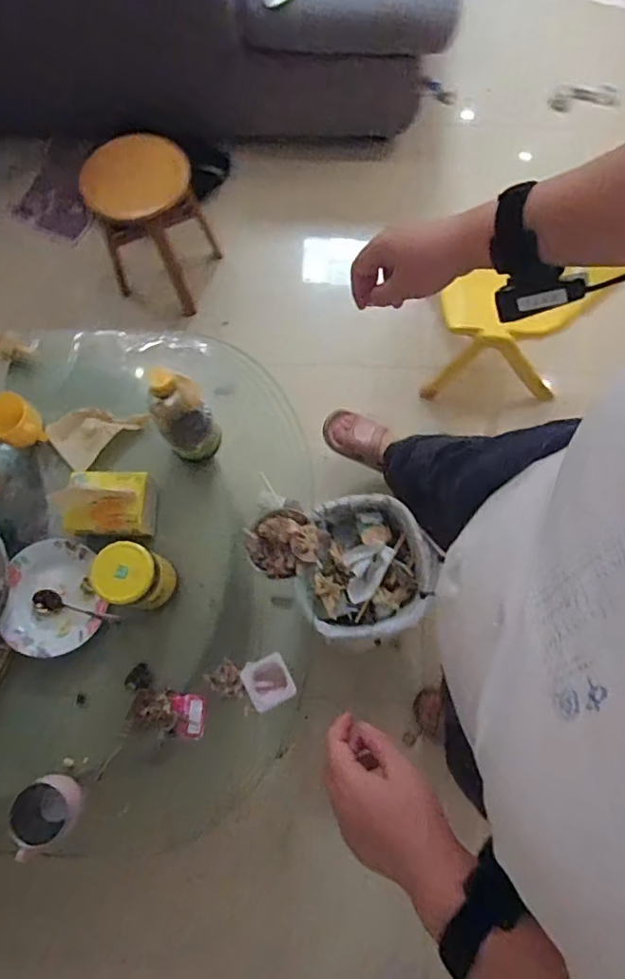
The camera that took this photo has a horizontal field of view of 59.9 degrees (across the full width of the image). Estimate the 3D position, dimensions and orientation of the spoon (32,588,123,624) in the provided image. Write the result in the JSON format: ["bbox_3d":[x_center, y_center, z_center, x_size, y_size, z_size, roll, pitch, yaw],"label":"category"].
[{"bbox_3d":[-0.357,0.183,0.830,0.143,0.023,0.031,12,75,5],"label":"spoon"}]

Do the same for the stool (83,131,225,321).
[{"bbox_3d":[-0.377,-0.606,1.274,0.273,0.338,0.221,-17,74,-3],"label":"stool"}]

